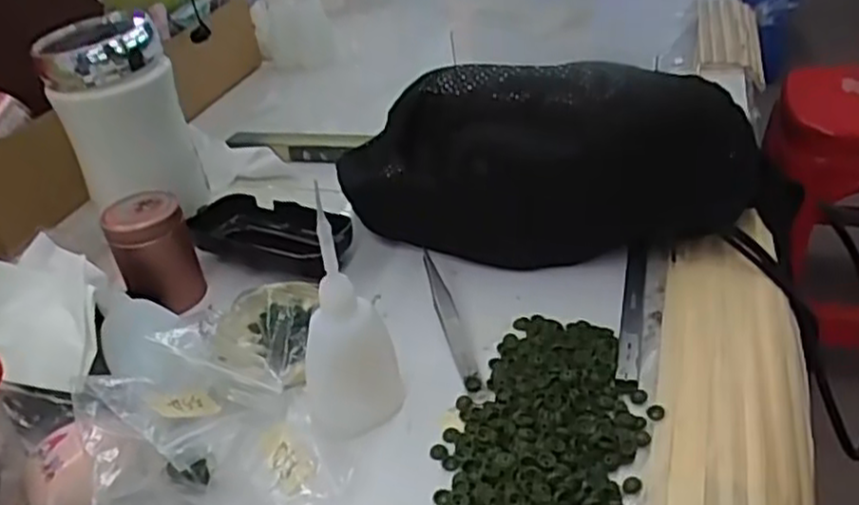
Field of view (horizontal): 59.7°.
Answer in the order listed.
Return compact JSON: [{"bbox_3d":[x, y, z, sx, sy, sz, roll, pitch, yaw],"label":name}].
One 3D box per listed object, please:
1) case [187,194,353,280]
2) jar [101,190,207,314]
[{"bbox_3d":[-0.105,-0.013,0.491,0.118,0.023,0.051,8,38,21],"label":"case"},{"bbox_3d":[-0.163,0.000,0.446,0.037,0.064,0.036,-5,35,3],"label":"jar"}]

